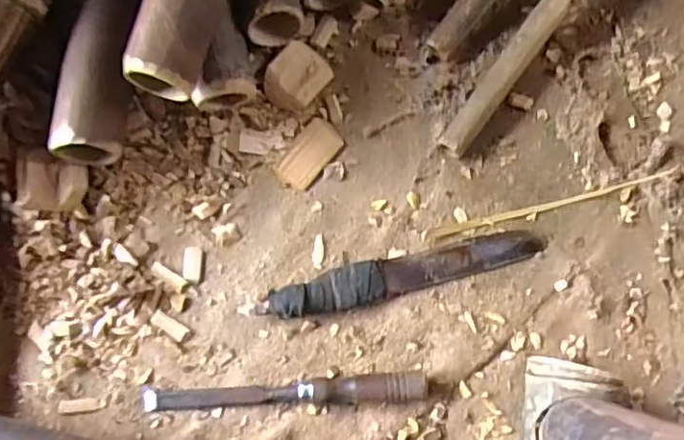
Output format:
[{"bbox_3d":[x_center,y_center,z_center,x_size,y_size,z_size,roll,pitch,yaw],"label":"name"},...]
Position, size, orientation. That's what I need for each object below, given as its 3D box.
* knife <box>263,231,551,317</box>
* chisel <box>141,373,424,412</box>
[{"bbox_3d":[0.058,0.048,0.544,0.261,0.024,0.036,-13,78,-3],"label":"knife"},{"bbox_3d":[-0.050,0.150,0.521,0.247,0.023,0.024,-2,78,0],"label":"chisel"}]

